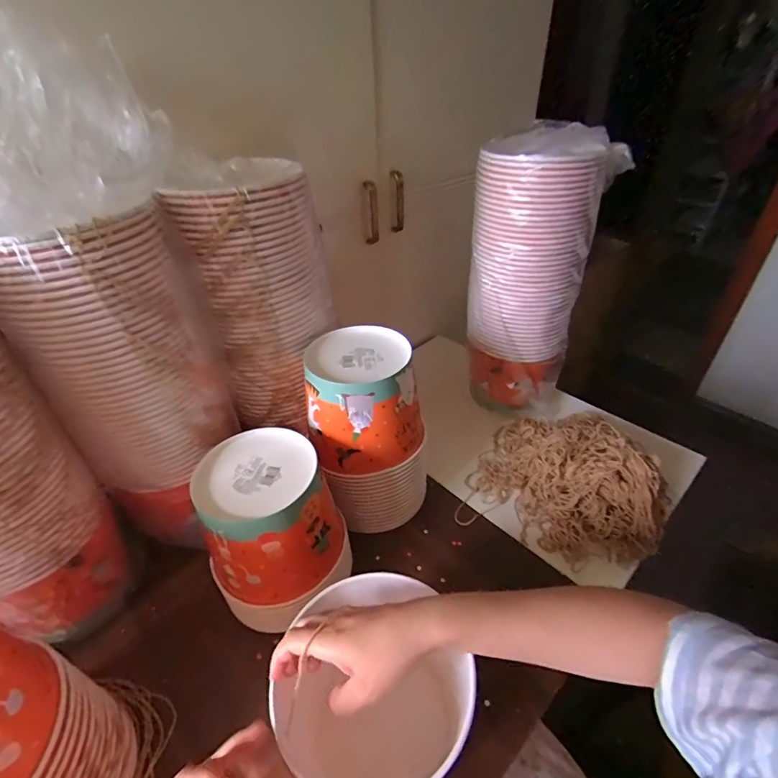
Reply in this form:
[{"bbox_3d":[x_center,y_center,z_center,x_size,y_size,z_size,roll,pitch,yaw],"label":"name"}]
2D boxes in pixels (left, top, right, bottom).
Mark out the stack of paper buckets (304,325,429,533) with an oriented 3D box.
[{"bbox_3d":[-0.027,0.059,0.575,0.138,0.250,0.137,-2,38,0],"label":"stack of paper buckets"}]

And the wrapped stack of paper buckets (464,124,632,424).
[{"bbox_3d":[0.220,-0.156,0.676,0.174,0.422,0.147,11,40,16],"label":"wrapped stack of paper buckets"}]

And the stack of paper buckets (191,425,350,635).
[{"bbox_3d":[-0.130,0.153,0.485,0.149,0.158,0.145,-22,42,-23],"label":"stack of paper buckets"}]

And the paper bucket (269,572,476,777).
[{"bbox_3d":[-0.016,0.284,0.400,0.171,0.158,0.152,16,42,22],"label":"paper bucket"}]

